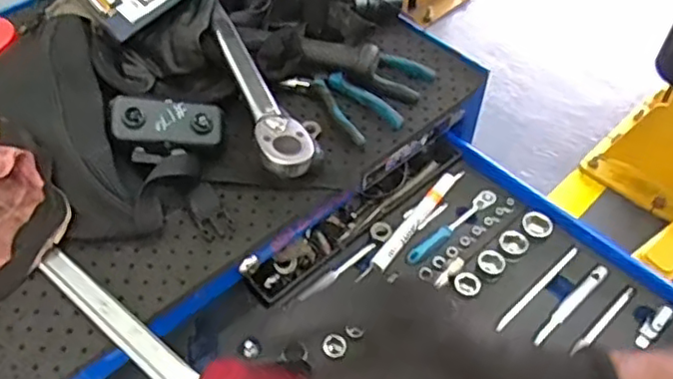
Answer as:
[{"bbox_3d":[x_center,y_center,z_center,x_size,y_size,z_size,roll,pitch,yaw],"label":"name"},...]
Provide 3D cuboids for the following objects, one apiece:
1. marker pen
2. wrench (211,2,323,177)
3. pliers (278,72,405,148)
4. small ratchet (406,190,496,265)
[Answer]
[{"bbox_3d":[0.085,0.027,0.649,0.020,0.015,0.147,29,53,21],"label":"marker pen"},{"bbox_3d":[-0.070,-0.104,0.597,0.055,0.027,0.241,-13,50,-14],"label":"wrench"},{"bbox_3d":[0.006,-0.091,0.634,0.052,0.018,0.123,-30,56,-26],"label":"pliers"},{"bbox_3d":[0.118,0.039,0.646,0.125,0.018,0.018,-34,58,-28],"label":"small ratchet"}]

